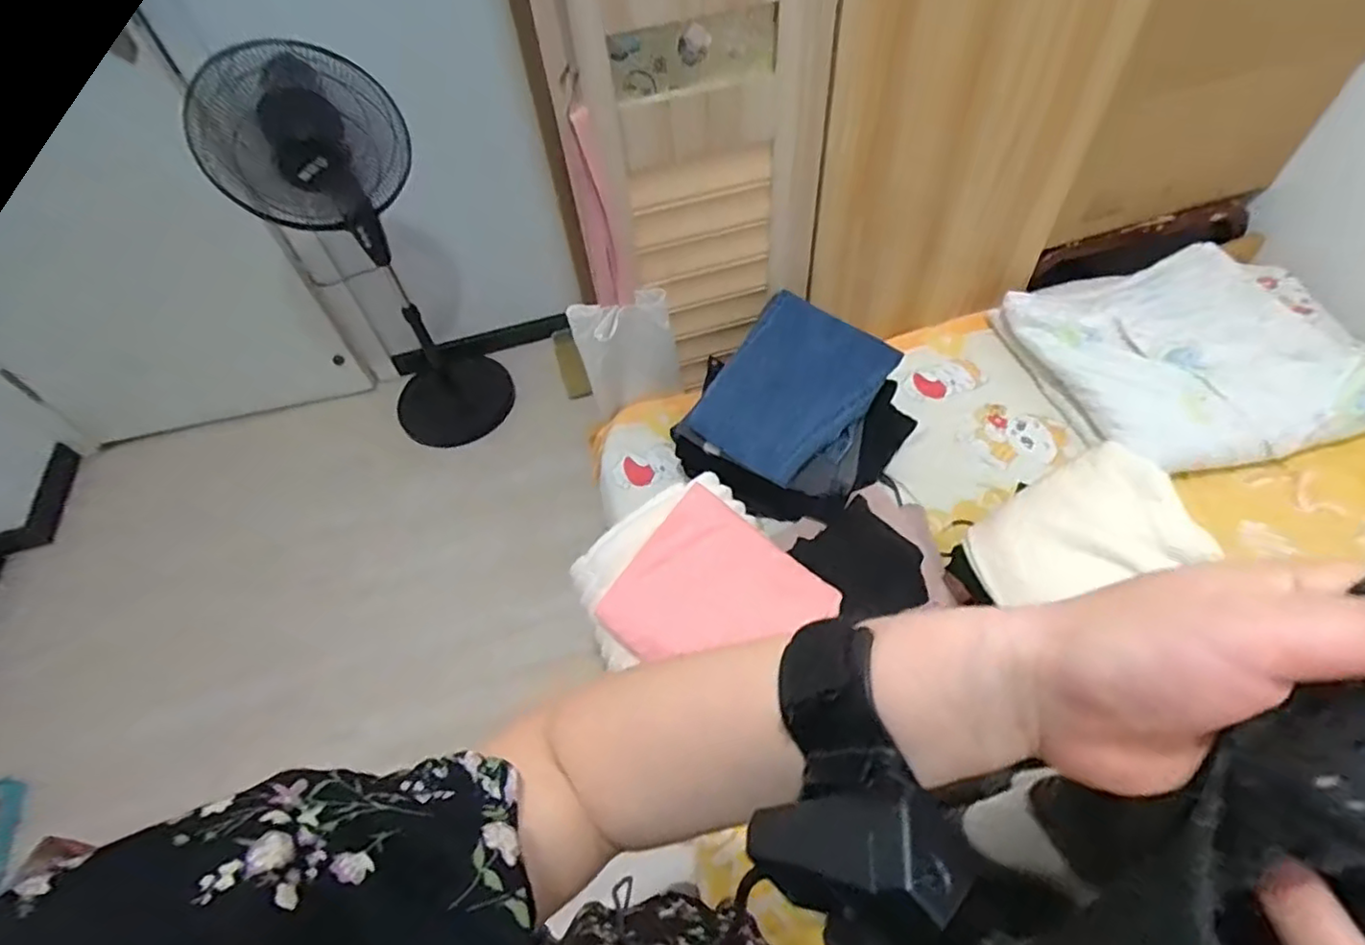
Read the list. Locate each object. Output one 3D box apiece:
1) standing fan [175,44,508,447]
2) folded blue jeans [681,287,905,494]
[{"bbox_3d":[-0.702,-0.444,1.532,0.358,0.973,0.386,-32,58,-17],"label":"standing fan"},{"bbox_3d":[0.170,-0.129,1.023,0.241,0.034,0.276,36,87,25],"label":"folded blue jeans"}]

